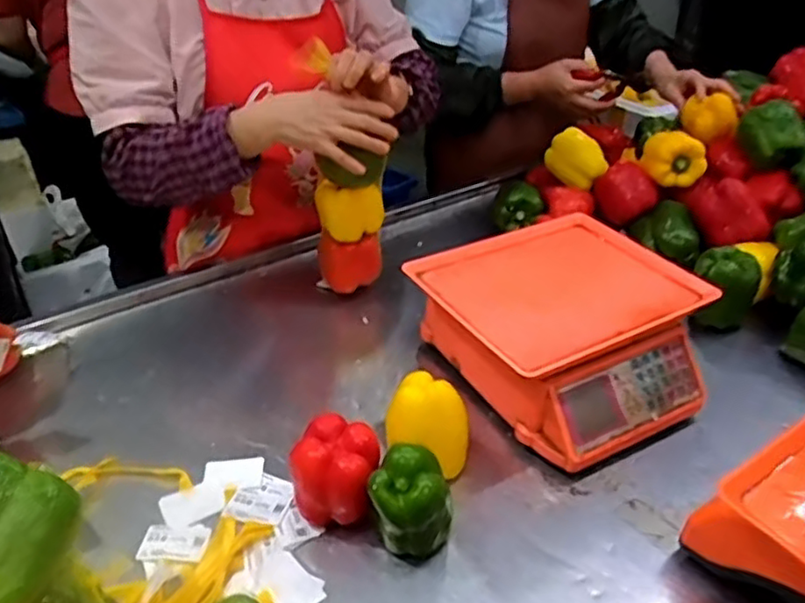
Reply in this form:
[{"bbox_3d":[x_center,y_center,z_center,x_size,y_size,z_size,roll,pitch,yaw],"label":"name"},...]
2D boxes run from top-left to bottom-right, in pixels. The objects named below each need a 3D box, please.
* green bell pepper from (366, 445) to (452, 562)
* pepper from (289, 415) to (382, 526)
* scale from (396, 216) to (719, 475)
[{"bbox_3d":[0.009,0.185,0.605,0.074,0.100,0.067,7,36,5],"label":"green bell pepper"},{"bbox_3d":[-0.065,0.167,0.633,0.079,0.091,0.072,2,36,-1],"label":"pepper"},{"bbox_3d":[0.195,0.039,0.788,0.284,0.126,0.288,-20,41,-28],"label":"scale"}]

